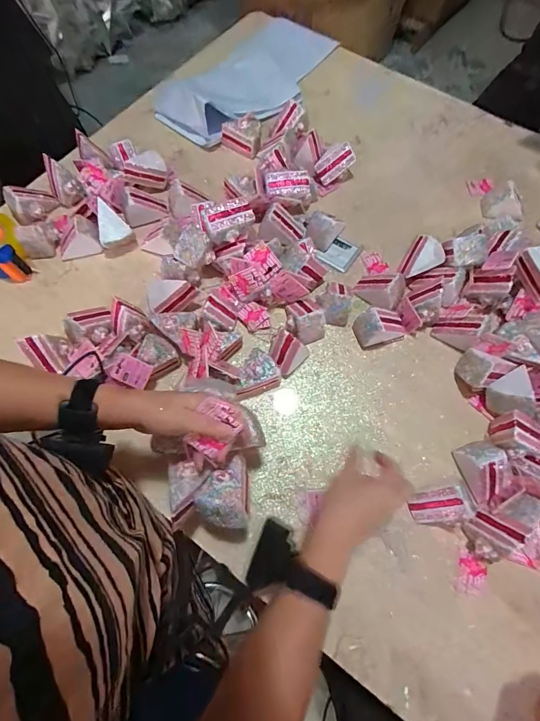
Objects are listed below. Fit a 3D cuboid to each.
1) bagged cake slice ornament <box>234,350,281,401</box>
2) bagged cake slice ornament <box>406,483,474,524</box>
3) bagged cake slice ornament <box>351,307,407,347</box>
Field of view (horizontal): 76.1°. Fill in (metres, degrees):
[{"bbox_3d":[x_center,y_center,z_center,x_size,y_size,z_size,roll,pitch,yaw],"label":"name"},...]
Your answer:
[{"bbox_3d":[-0.029,0.023,0.604,0.082,0.066,0.062,-21,71,-8],"label":"bagged cake slice ornament"},{"bbox_3d":[0.260,0.223,0.529,0.073,0.062,0.054,-13,70,-6],"label":"bagged cake slice ornament"},{"bbox_3d":[0.206,-0.065,0.635,0.093,0.063,0.060,-11,70,-5],"label":"bagged cake slice ornament"}]

